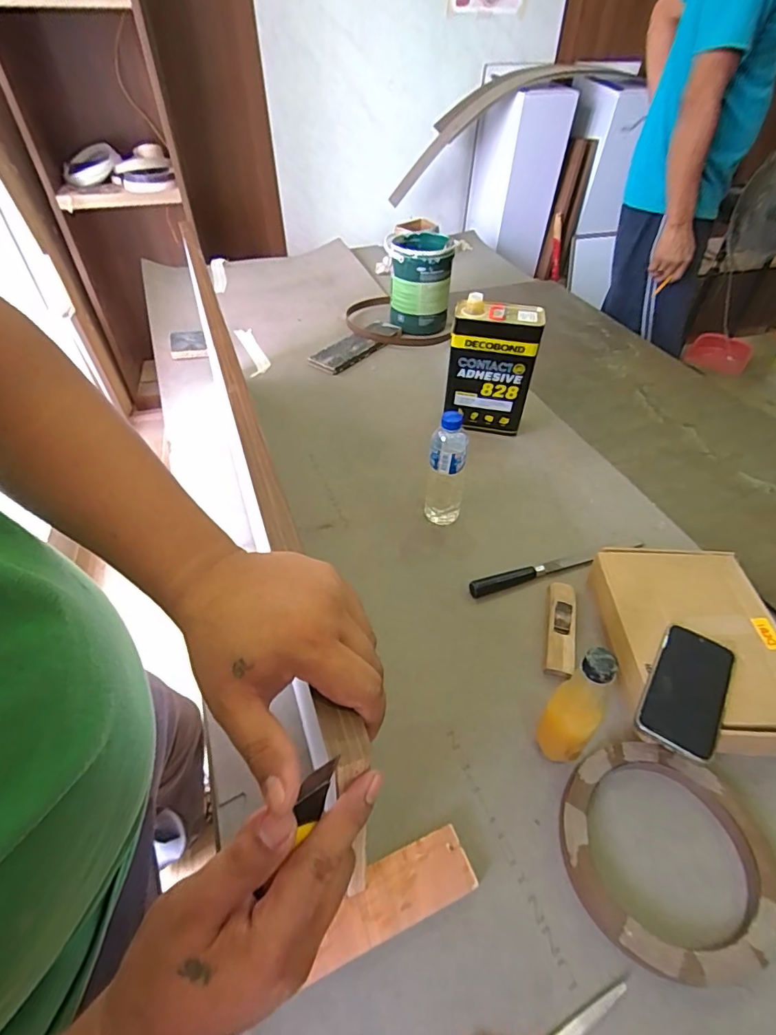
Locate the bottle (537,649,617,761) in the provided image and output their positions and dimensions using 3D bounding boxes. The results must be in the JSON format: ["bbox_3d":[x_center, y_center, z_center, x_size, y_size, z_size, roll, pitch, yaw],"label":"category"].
[{"bbox_3d":[0.200,0.206,0.526,0.057,0.190,0.051,29,52,25],"label":"bottle"}]

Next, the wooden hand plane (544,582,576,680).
[{"bbox_3d":[0.245,0.159,0.694,0.039,0.026,0.159,11,46,11],"label":"wooden hand plane"}]

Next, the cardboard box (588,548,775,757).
[{"bbox_3d":[0.394,0.165,0.651,0.218,0.077,0.277,1,46,1],"label":"cardboard box"}]

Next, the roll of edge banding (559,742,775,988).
[{"bbox_3d":[0.289,0.345,0.508,0.208,0.025,0.200,0,45,0],"label":"roll of edge banding"}]

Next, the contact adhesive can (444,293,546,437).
[{"bbox_3d":[0.207,-0.299,0.993,0.168,0.242,0.094,9,46,10],"label":"contact adhesive can"}]

